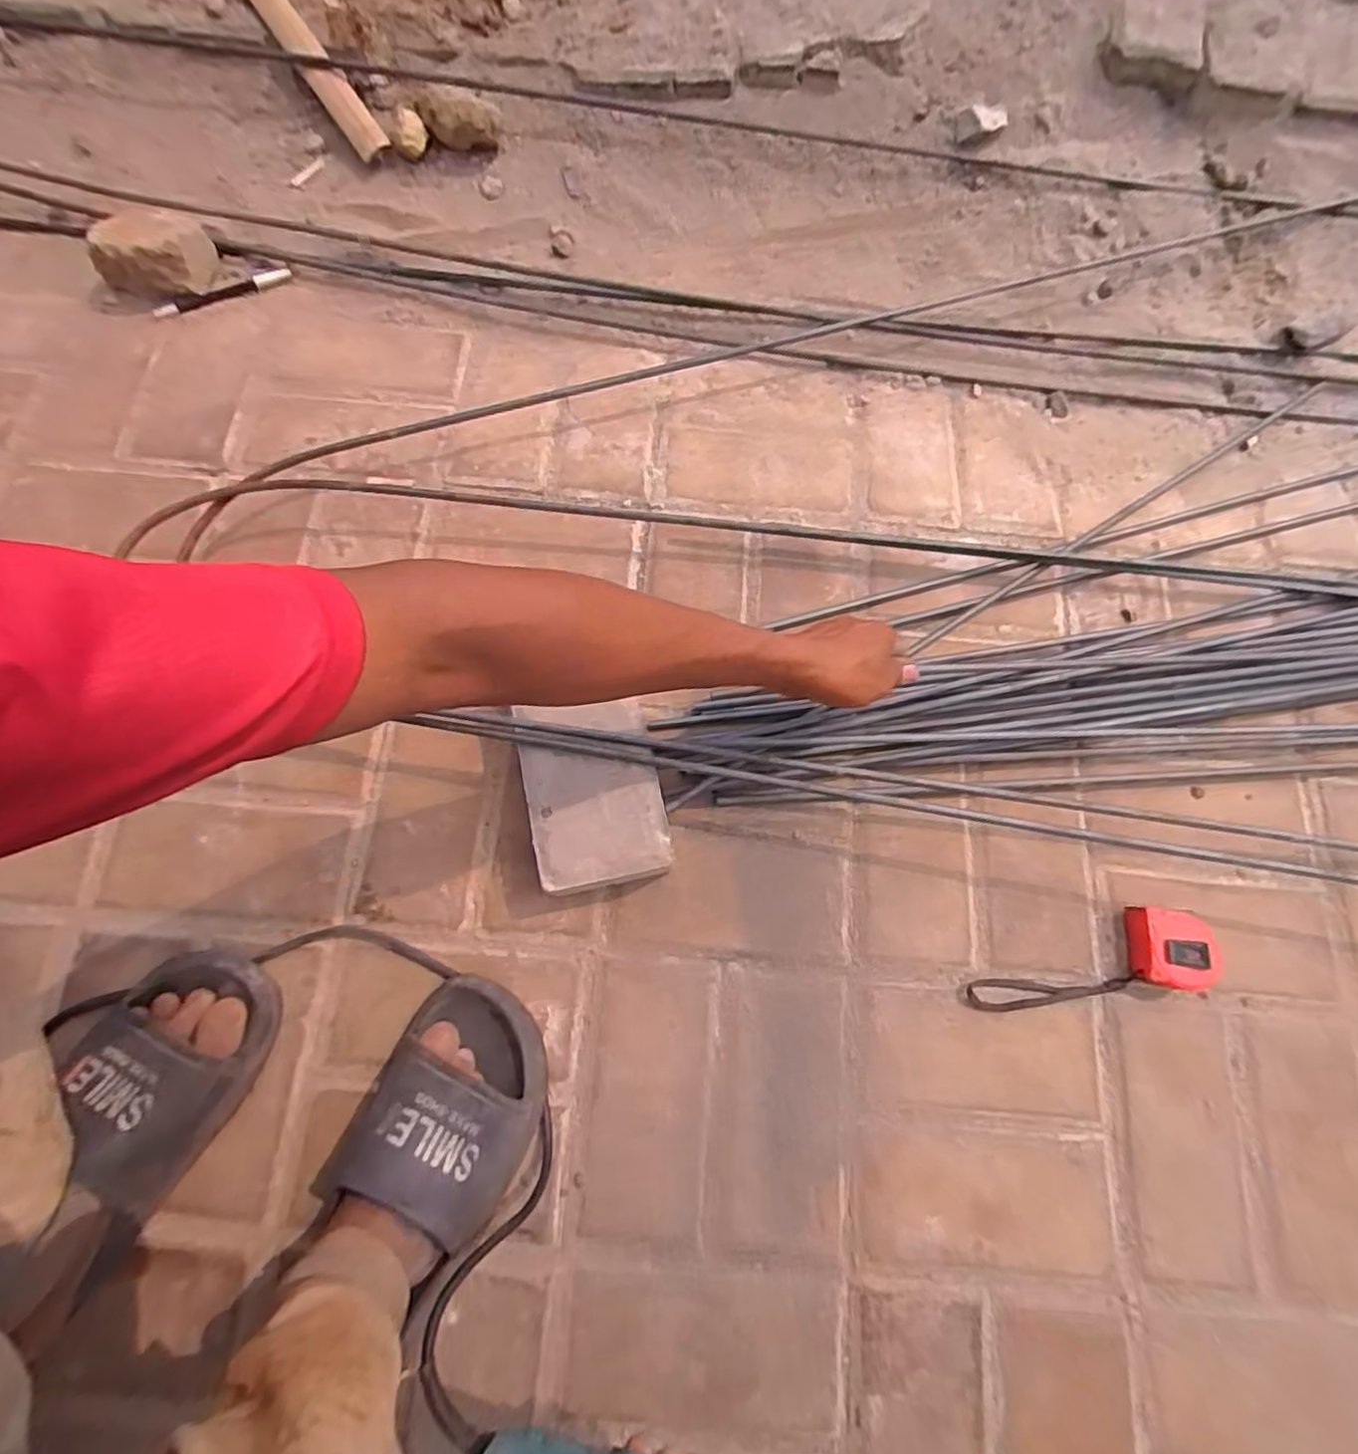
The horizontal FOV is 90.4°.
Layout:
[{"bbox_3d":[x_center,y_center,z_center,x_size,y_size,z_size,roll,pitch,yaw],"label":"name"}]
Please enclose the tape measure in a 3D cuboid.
[{"bbox_3d":[0.333,0.189,0.551,0.194,0.035,0.065,-6,73,-4],"label":"tape measure"}]

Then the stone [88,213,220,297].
[{"bbox_3d":[-0.562,-0.509,0.719,0.112,0.058,0.075,0,73,-2],"label":"stone"}]

